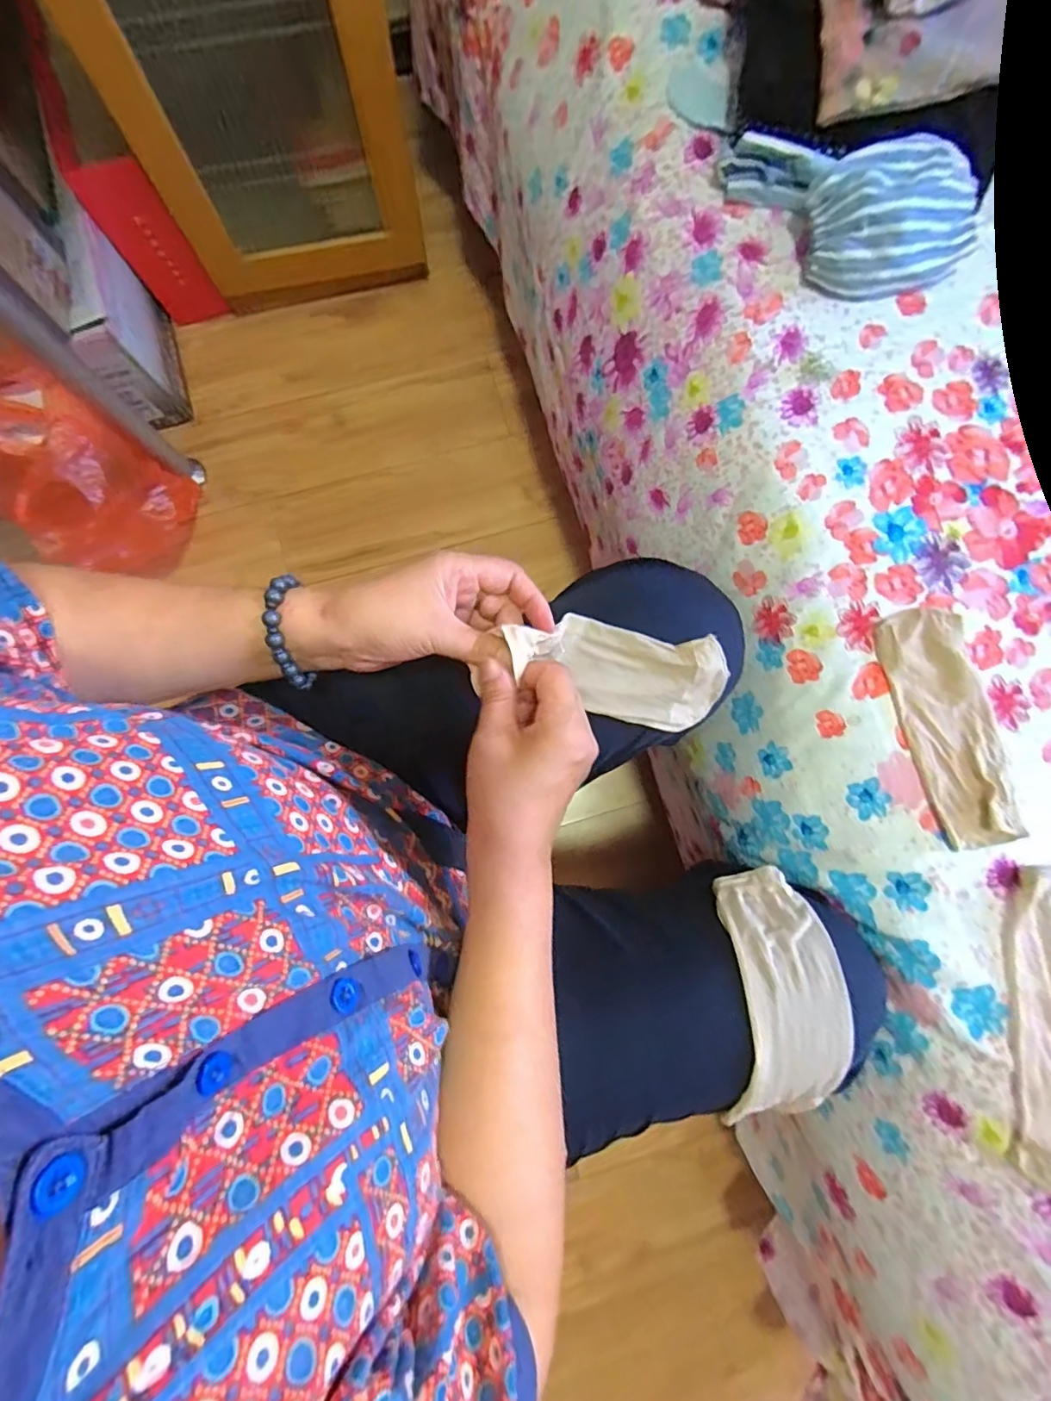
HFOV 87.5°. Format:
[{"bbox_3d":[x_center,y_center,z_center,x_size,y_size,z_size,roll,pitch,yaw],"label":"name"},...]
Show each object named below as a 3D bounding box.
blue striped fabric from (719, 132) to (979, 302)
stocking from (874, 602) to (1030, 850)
[{"bbox_3d":[0.254,-0.381,0.431,0.196,0.059,0.105,10,80,2],"label":"blue striped fabric"},{"bbox_3d":[0.315,0.019,0.407,0.056,0.010,0.175,-17,84,11],"label":"stocking"}]

